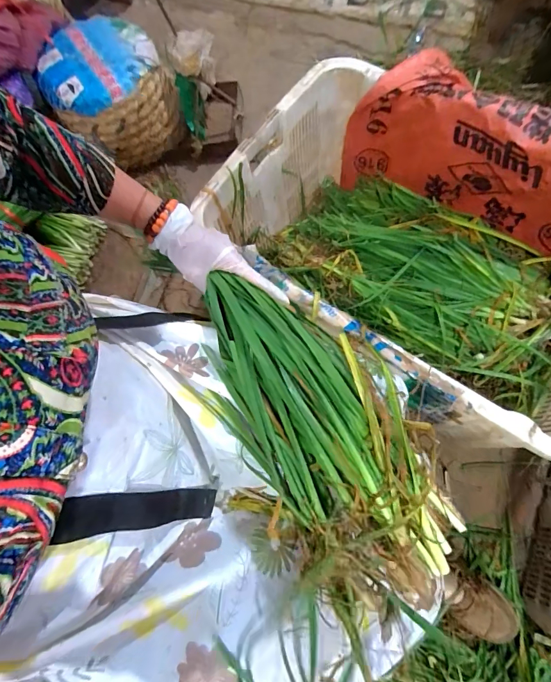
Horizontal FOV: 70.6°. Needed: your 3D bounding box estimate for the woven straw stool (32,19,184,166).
[{"bbox_3d":[-0.420,-0.639,1.023,0.298,0.213,0.273,-1,71,2],"label":"woven straw stool"}]

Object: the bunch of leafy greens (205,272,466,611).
[{"bbox_3d":[0.032,0.075,0.394,0.146,0.072,0.345,-30,68,-7],"label":"bunch of leafy greens"}]

